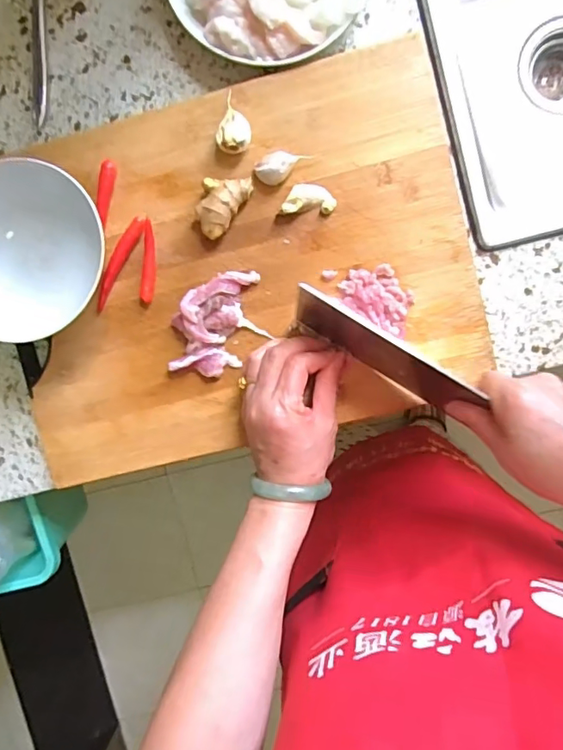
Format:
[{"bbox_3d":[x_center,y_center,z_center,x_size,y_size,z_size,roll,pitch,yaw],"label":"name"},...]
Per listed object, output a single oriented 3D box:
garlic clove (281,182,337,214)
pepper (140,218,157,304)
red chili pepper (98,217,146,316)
[{"bbox_3d":[0.022,-0.143,0.427,0.042,0.016,0.023,-2,95,4],"label":"garlic clove"},{"bbox_3d":[-0.112,-0.095,0.445,0.010,0.010,0.067,4,95,4],"label":"pepper"},{"bbox_3d":[-0.139,-0.094,0.447,0.011,0.013,0.084,32,97,1],"label":"red chili pepper"}]

